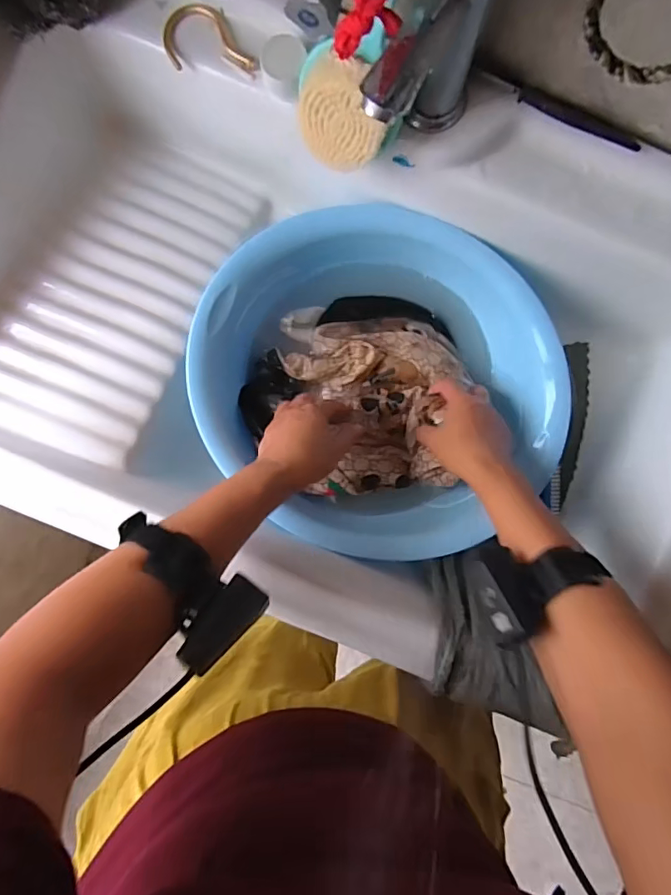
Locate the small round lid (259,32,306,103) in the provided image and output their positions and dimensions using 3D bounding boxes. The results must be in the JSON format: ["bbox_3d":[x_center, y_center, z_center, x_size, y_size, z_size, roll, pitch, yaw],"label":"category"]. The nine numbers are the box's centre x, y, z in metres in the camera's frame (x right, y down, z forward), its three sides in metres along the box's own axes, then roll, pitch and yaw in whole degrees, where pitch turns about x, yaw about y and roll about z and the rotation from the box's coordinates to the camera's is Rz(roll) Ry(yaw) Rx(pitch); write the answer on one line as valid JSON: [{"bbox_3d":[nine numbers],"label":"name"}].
[{"bbox_3d":[-0.044,-0.320,0.430,0.039,0.027,0.041,0,94,1],"label":"small round lid"}]

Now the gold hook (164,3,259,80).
[{"bbox_3d":[-0.107,-0.357,0.442,0.083,0.008,0.056,6,94,0],"label":"gold hook"}]

